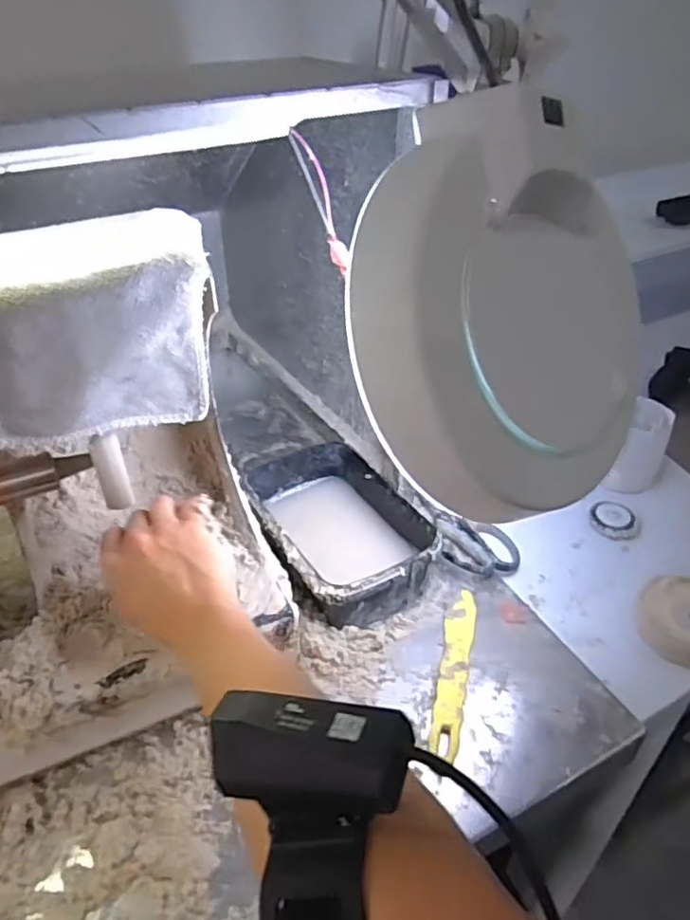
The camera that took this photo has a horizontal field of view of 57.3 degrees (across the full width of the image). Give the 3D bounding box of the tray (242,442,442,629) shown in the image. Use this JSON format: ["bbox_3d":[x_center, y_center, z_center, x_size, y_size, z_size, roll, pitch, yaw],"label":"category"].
[{"bbox_3d":[-0.011,0.064,0.595,0.129,0.058,0.189,-23,44,-26],"label":"tray"}]

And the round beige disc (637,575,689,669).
[{"bbox_3d":[0.304,0.142,0.556,0.080,0.024,0.084,0,39,0],"label":"round beige disc"}]

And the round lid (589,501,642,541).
[{"bbox_3d":[0.285,0.062,0.669,0.045,0.015,0.046,0,39,0],"label":"round lid"}]

